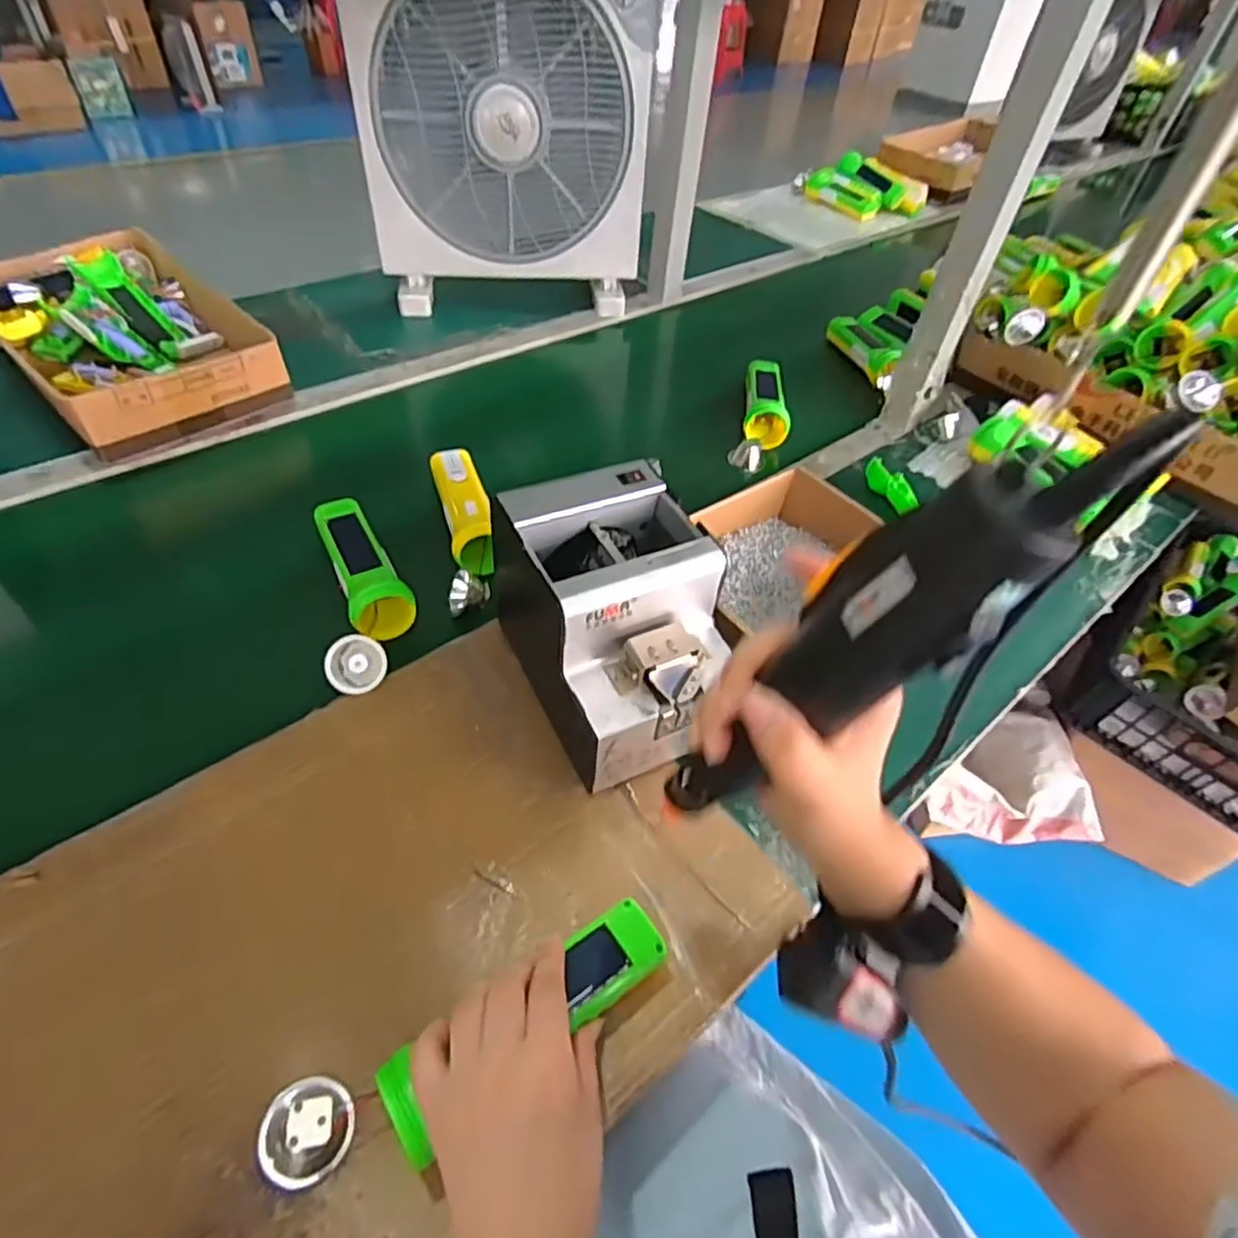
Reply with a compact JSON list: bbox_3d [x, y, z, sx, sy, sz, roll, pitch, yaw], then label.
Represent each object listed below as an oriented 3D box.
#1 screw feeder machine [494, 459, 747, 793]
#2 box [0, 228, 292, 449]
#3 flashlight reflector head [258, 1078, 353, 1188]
[{"bbox_3d":[-0.001,0.002,0.500,0.129,0.143,0.173,-20,54,-22],"label":"screw feeder machine"},{"bbox_3d":[-0.580,-0.337,0.785,0.219,0.069,0.409,-34,60,-30],"label":"box"},{"bbox_3d":[-0.159,0.257,0.339,0.042,0.030,0.045,3,50,-3],"label":"flashlight reflector head"}]

